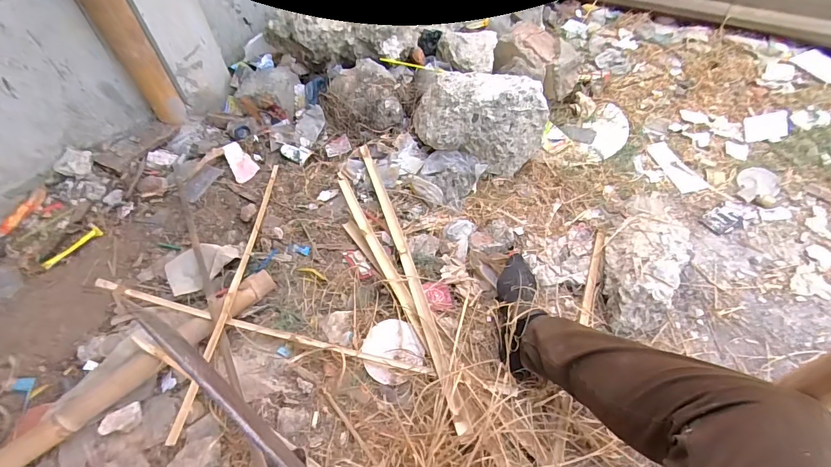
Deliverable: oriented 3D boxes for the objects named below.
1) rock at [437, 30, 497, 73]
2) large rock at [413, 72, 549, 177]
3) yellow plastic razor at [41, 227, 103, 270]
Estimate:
[{"bbox_3d":[0.160,-0.574,1.254,0.184,0.086,0.139,4,52,7],"label":"rock"},{"bbox_3d":[0.168,-0.314,1.078,0.361,0.221,0.194,12,54,11],"label":"large rock"},{"bbox_3d":[-0.848,0.036,0.974,0.035,0.009,0.140,32,60,26],"label":"yellow plastic razor"}]

